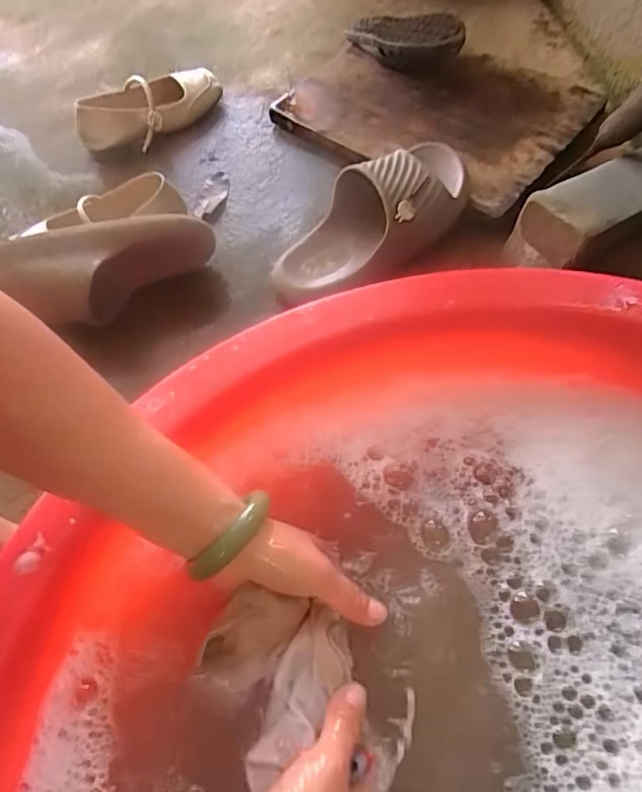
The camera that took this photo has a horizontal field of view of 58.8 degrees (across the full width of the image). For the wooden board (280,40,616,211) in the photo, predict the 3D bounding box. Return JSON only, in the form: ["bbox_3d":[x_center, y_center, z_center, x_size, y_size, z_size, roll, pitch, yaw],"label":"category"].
[{"bbox_3d":[0.157,-0.395,0.768,0.357,0.035,0.291,32,65,19],"label":"wooden board"}]

